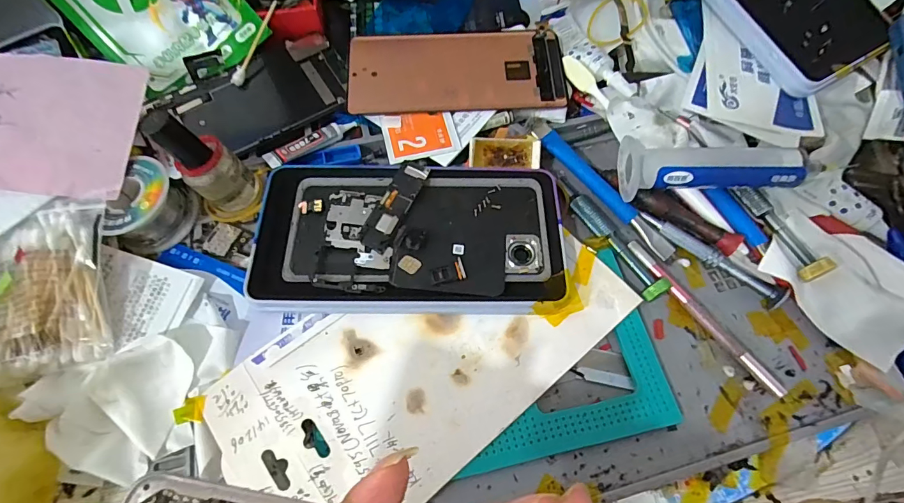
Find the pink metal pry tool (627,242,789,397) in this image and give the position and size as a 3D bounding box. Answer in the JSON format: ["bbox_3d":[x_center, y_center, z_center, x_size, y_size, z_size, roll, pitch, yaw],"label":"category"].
[{"bbox_3d":[0.153,0.038,0.261,0.010,0.007,0.116,-33,70,-15],"label":"pink metal pry tool"}]

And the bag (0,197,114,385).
[{"bbox_3d":[-0.227,0.020,0.241,0.053,0.025,0.099,-2,83,-28],"label":"bag"}]

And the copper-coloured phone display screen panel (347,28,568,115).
[{"bbox_3d":[0.004,-0.135,0.317,0.157,0.009,0.071,-3,65,-3],"label":"copper-coloured phone display screen panel"}]

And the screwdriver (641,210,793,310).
[{"bbox_3d":[0.166,0.001,0.271,0.094,0.010,0.009,39,70,15],"label":"screwdriver"}]

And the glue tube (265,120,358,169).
[{"bbox_3d":[-0.097,-0.077,0.294,0.066,0.005,0.016,-32,70,-15],"label":"glue tube"}]

